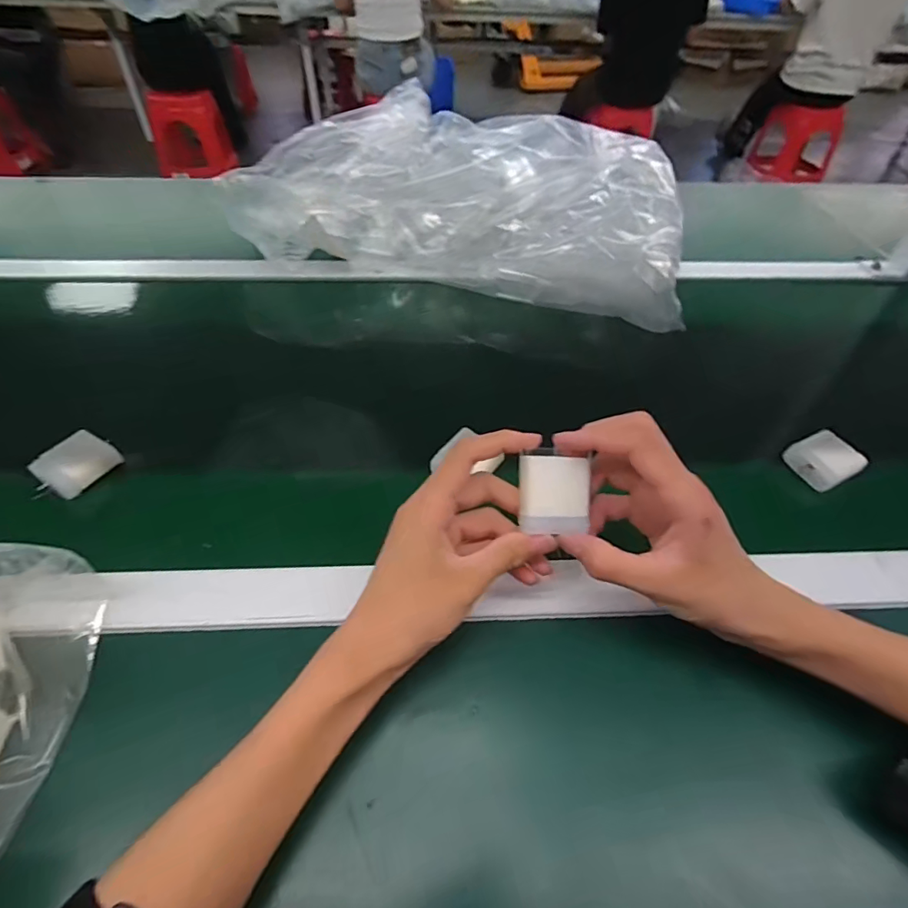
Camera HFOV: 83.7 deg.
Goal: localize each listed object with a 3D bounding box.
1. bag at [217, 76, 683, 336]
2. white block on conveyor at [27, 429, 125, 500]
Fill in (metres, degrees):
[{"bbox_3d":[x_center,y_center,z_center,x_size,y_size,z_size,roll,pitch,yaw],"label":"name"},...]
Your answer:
[{"bbox_3d":[0.025,-0.337,0.652,0.527,0.136,0.283,11,48,8],"label":"bag"},{"bbox_3d":[-0.298,0.007,0.401,0.038,0.020,0.050,24,51,18],"label":"white block on conveyor"}]

